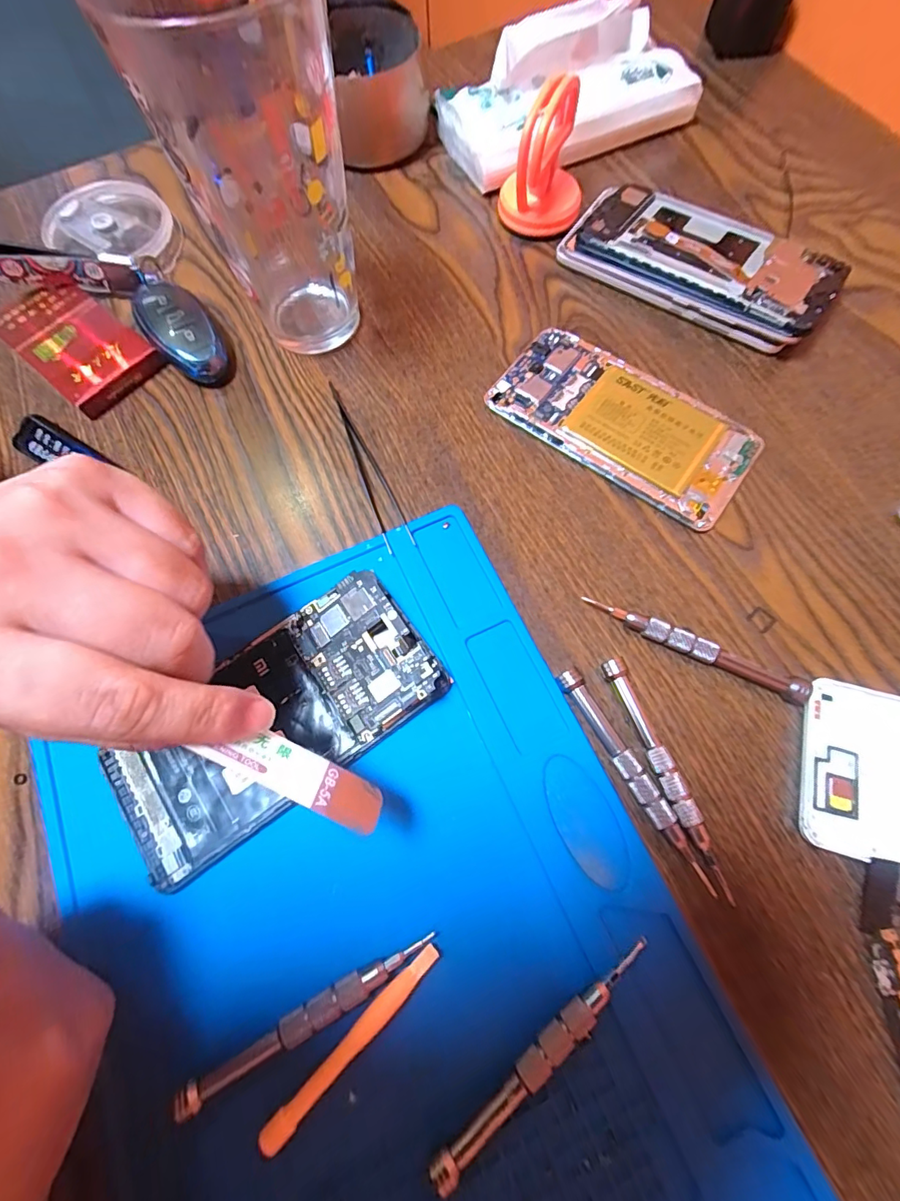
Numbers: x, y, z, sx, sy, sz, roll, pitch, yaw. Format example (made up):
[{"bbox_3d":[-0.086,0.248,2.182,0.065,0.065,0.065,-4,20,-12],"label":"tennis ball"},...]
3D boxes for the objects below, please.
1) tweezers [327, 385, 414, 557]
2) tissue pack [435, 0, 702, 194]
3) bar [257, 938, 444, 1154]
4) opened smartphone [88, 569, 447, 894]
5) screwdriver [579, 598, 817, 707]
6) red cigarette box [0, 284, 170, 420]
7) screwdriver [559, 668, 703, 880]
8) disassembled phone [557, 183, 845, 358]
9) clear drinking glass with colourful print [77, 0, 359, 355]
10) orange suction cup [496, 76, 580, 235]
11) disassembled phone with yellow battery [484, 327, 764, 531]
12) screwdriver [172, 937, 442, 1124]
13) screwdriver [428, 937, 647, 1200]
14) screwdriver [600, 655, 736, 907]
[{"bbox_3d":[-0.045,-0.077,0.268,0.014,0.006,0.114,-20,71,-5],"label":"tweezers"},{"bbox_3d":[0.084,-0.352,0.327,0.170,0.064,0.075,-25,72,-7],"label":"tissue pack"},{"bbox_3d":[-0.036,0.165,0.179,0.009,0.005,0.083,43,77,15],"label":"bar"},{"bbox_3d":[-0.079,0.054,0.215,0.147,0.013,0.071,-37,75,-5],"label":"opened smartphone"},{"bbox_3d":[0.113,0.022,0.225,0.102,0.010,0.010,24,73,10],"label":"screwdriver"},{"bbox_3d":[-0.227,-0.156,0.293,0.099,0.017,0.055,40,76,14],"label":"red cigarette box"},{"bbox_3d":[0.079,0.074,0.207,0.011,0.011,0.099,-30,73,-8],"label":"screwdriver"},{"bbox_3d":[0.153,-0.210,0.298,0.155,0.023,0.074,33,75,12],"label":"disassembled phone"},{"bbox_3d":[-0.089,-0.211,0.241,0.084,0.144,0.080,-12,71,-2],"label":"clear drinking glass with colourful print"},{"bbox_3d":[0.059,-0.272,0.297,0.050,0.067,0.049,8,71,4],"label":"orange suction cup"},{"bbox_3d":[0.095,-0.099,0.268,0.140,0.009,0.066,35,75,13],"label":"disassembled phone with yellow battery"},{"bbox_3d":[-0.052,0.157,0.180,0.101,0.007,0.011,-29,72,-8],"label":"screwdriver"},{"bbox_3d":[0.035,0.166,0.176,0.104,0.010,0.010,-40,74,-11],"label":"screwdriver"},{"bbox_3d":[0.092,0.074,0.207,0.009,0.012,0.101,-22,71,-6],"label":"screwdriver"}]

